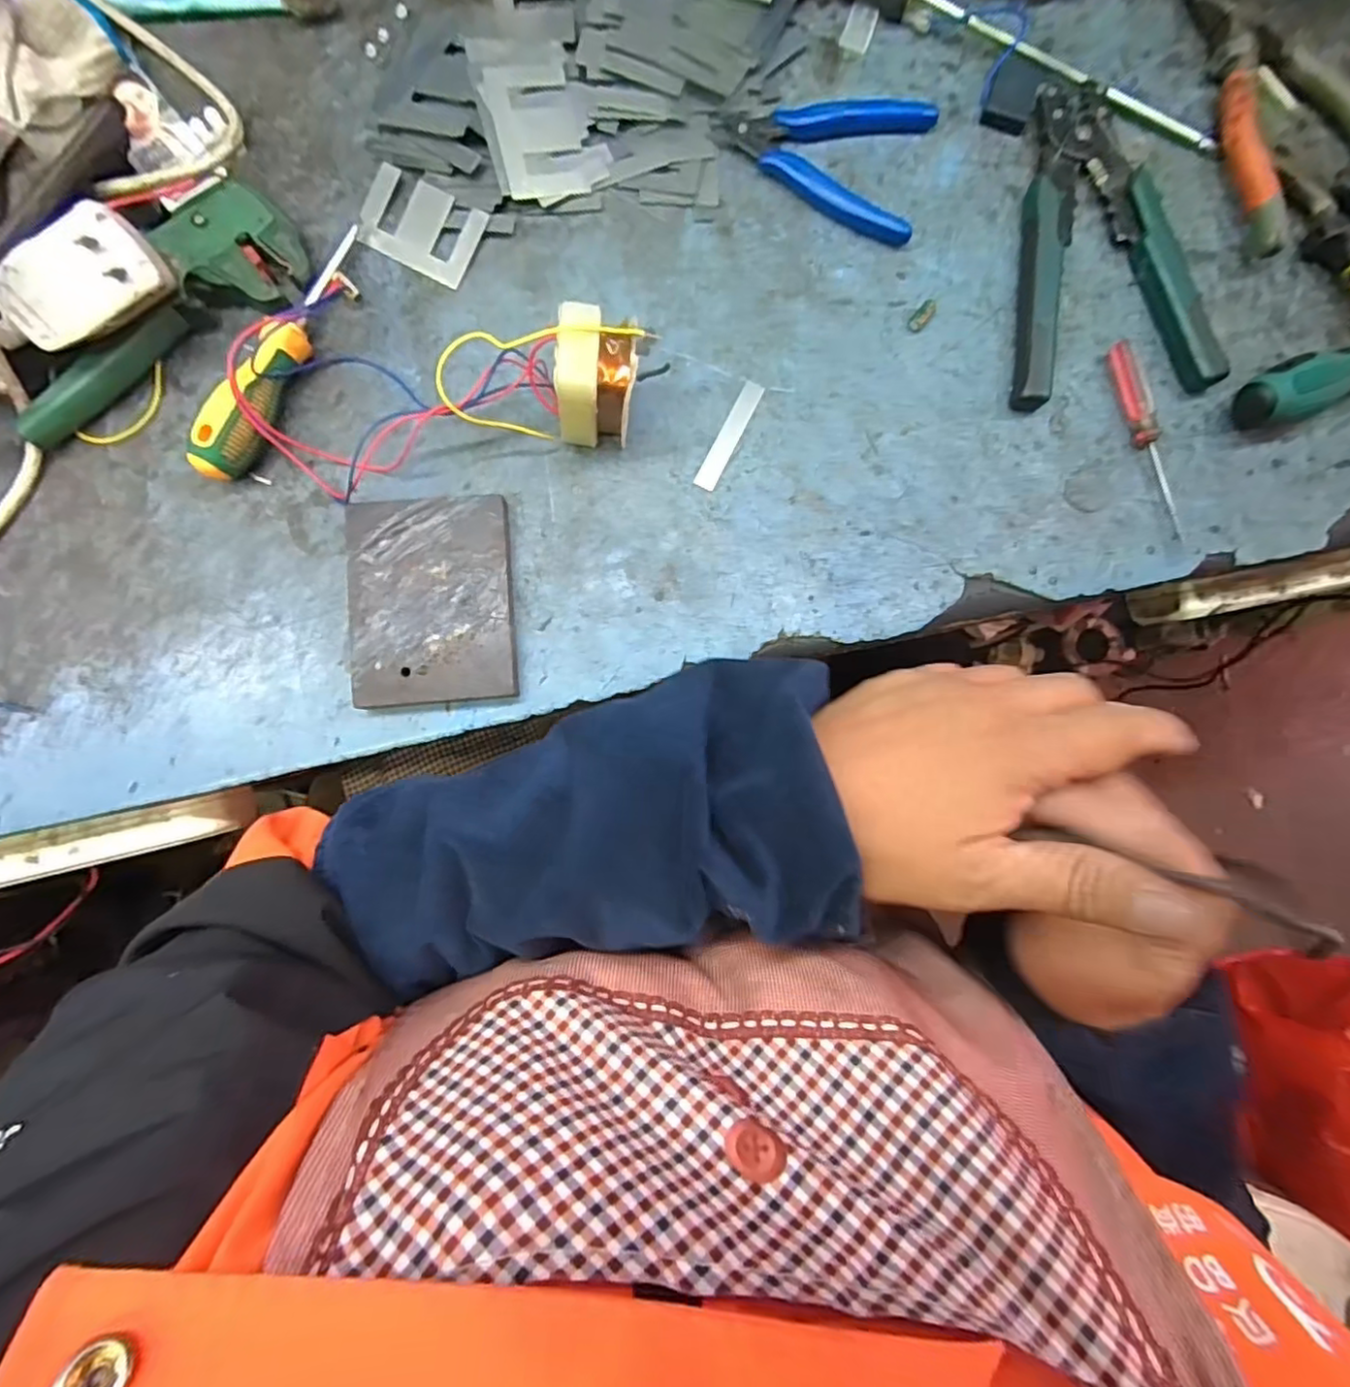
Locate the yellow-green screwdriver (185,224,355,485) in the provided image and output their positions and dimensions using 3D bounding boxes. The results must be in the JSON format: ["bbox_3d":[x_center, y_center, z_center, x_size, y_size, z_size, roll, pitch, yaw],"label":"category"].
[{"bbox_3d":[-0.204,-0.179,0.332,0.022,0.033,0.150,23,84,0],"label":"yellow-green screwdriver"}]

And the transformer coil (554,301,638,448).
[{"bbox_3d":[-0.037,-0.150,0.320,0.042,0.062,0.052,1,84,-2],"label":"transformer coil"}]

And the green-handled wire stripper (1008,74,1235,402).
[{"bbox_3d":[0.246,-0.244,0.354,0.106,0.018,0.181,5,84,-1],"label":"green-handled wire stripper"}]

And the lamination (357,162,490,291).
[{"bbox_3d":[-0.141,-0.259,0.355,0.065,0.005,0.044,26,84,1],"label":"lamination"}]

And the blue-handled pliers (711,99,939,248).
[{"bbox_3d":[0.084,-0.310,0.358,0.122,0.010,0.080,21,84,0],"label":"blue-handled pliers"}]

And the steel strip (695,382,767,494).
[{"bbox_3d":[0.030,-0.141,0.349,0.011,0.004,0.066,27,84,1],"label":"steel strip"}]

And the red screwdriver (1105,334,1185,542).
[{"bbox_3d":[0.258,-0.138,0.348,0.011,0.012,0.110,-19,85,-4],"label":"red screwdriver"}]

